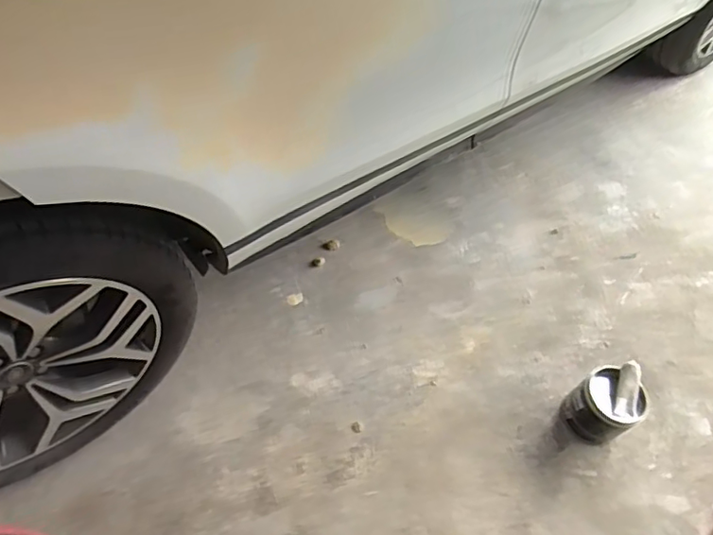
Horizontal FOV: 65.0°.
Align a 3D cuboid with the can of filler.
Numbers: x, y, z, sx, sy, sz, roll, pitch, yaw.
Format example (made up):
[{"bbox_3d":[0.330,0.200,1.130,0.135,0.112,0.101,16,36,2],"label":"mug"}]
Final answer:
[{"bbox_3d":[0.624,0.342,1.399,0.159,0.192,0.146,3,54,-5],"label":"can of filler"}]

